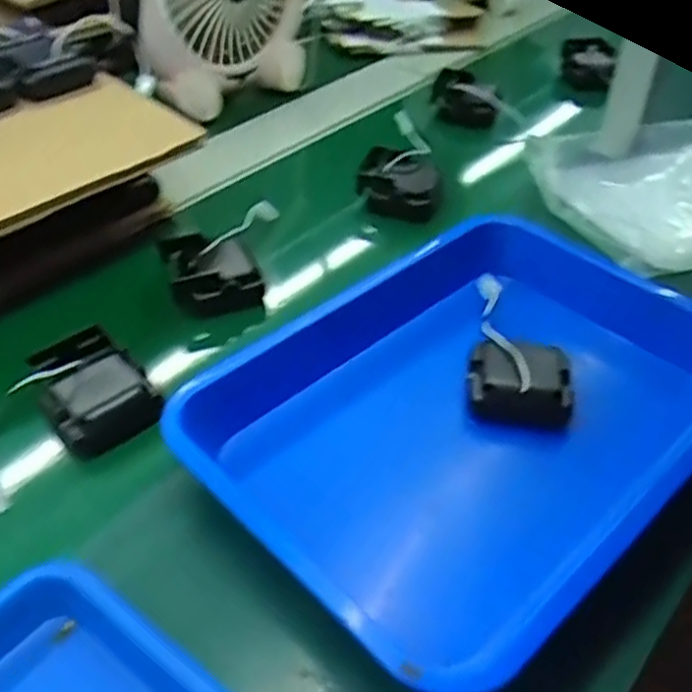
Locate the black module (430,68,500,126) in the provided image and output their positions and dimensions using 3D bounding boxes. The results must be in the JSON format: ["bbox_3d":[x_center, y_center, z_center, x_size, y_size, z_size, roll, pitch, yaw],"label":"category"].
[{"bbox_3d":[0.142,-0.288,0.862,0.033,0.069,0.084,-28,49,-28],"label":"black module"}]

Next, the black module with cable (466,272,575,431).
[{"bbox_3d":[0.131,-0.005,0.540,0.071,0.033,0.142,8,43,8],"label":"black module with cable"}]

